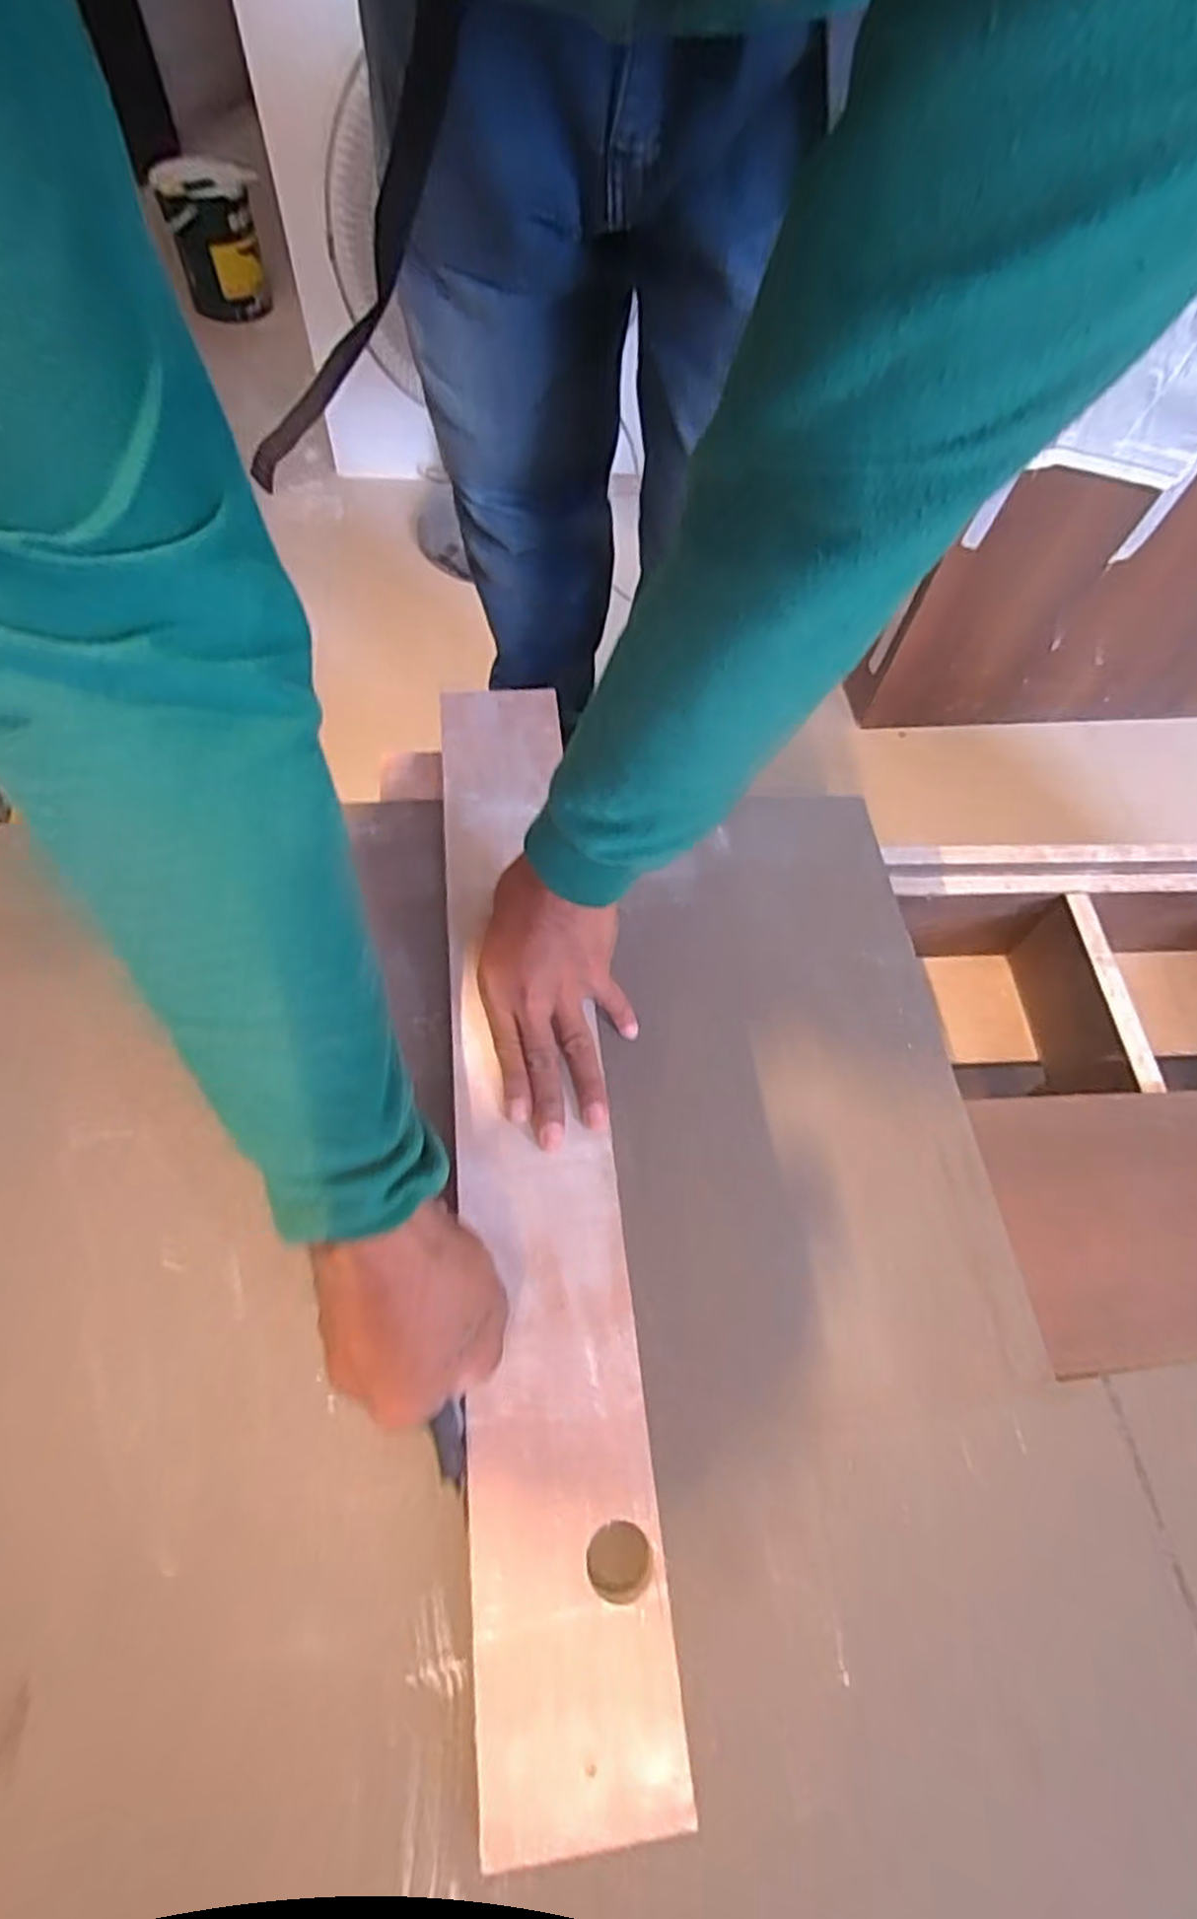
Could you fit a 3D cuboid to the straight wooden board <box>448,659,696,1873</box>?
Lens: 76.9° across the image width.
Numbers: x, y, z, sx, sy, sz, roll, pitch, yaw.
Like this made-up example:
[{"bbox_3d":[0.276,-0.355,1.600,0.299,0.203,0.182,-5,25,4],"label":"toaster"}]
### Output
[{"bbox_3d":[-0.050,0.086,0.501,0.100,0.019,0.702,-5,63,-7],"label":"straight wooden board"}]

